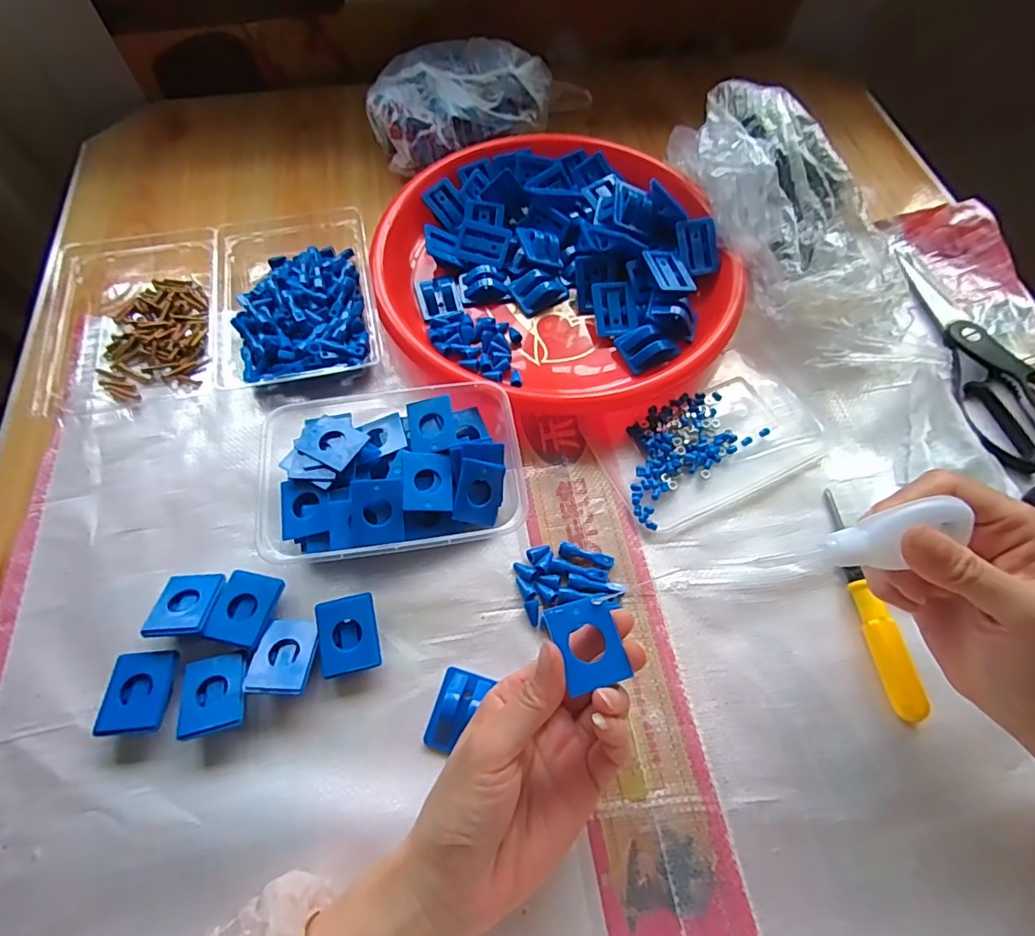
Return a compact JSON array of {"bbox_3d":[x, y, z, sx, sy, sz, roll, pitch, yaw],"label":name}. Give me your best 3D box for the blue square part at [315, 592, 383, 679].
[{"bbox_3d":[-0.101,0.103,0.329,0.034,0.019,0.043,-13,64,-6],"label":"blue square part"}]

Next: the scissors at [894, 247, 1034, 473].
[{"bbox_3d":[0.380,-0.095,0.432,0.090,0.007,0.210,-2,63,-1],"label":"scissors"}]

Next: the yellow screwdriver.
[{"bbox_3d":[0.222,0.082,0.342,0.014,0.018,0.142,-6,63,-3],"label":"yellow screwdriver"}]

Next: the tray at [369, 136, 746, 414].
[{"bbox_3d":[0.027,-0.173,0.449,0.276,0.047,0.271,0,63,0],"label":"tray"}]

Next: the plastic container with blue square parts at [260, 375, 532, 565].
[{"bbox_3d":[-0.085,-0.004,0.372,0.167,0.037,0.140,-10,63,-5],"label":"plastic container with blue square parts"}]

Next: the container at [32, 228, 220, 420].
[{"bbox_3d":[-0.306,-0.131,0.433,0.136,0.031,0.192,-11,64,-5],"label":"container"}]

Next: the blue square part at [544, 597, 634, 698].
[{"bbox_3d":[0.033,0.083,0.256,0.030,0.004,0.040,-14,64,-7],"label":"blue square part"}]

